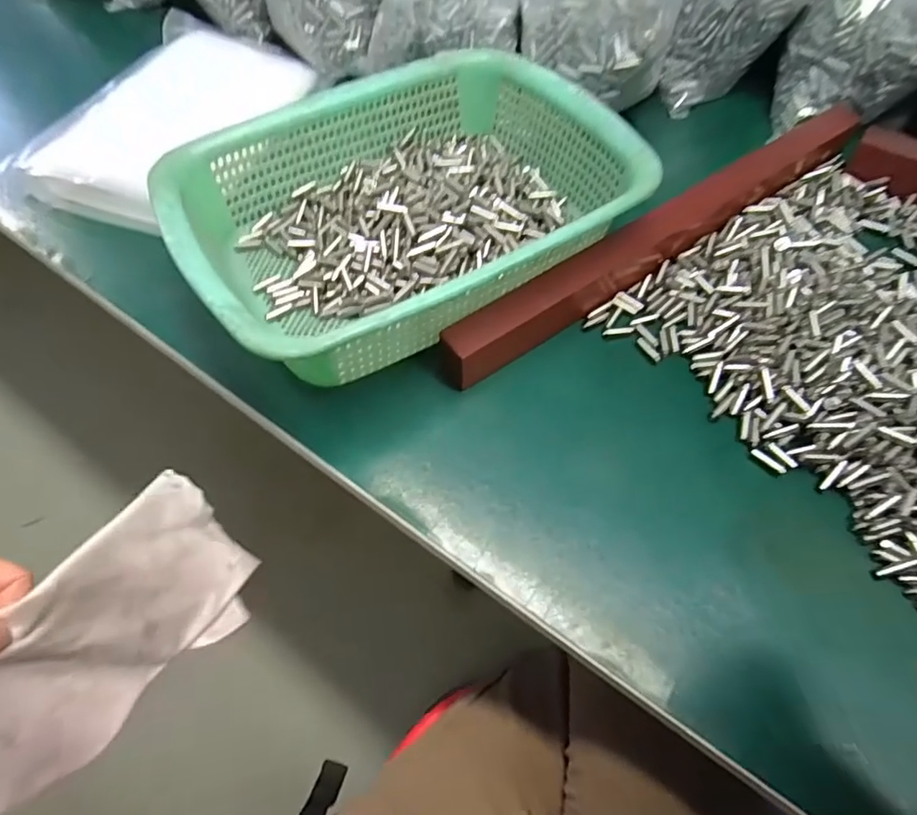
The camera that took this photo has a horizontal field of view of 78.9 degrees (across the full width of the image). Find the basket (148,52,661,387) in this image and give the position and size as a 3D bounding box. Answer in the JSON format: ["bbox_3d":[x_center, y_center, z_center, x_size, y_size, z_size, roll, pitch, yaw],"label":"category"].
[{"bbox_3d":[-0.034,-0.141,0.390,0.300,0.076,0.224,-32,65,-15],"label":"basket"}]

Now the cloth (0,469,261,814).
[{"bbox_3d":[-0.177,0.112,0.304,0.031,0.096,0.174,-16,17,17],"label":"cloth"}]

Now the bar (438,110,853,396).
[{"bbox_3d":[0.156,-0.130,0.410,0.398,0.040,0.029,-33,65,-16],"label":"bar"}]

